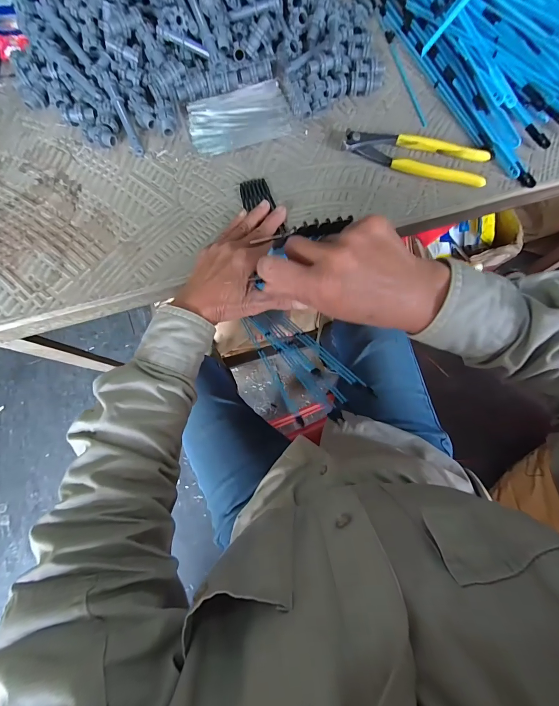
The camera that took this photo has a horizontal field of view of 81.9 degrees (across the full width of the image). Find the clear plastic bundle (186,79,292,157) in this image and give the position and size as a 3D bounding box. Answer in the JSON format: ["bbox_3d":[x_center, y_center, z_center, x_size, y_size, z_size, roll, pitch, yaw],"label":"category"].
[{"bbox_3d":[-0.050,-0.291,0.399,0.121,0.008,0.078,-18,79,-2],"label":"clear plastic bundle"}]

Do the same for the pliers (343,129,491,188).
[{"bbox_3d":[0.160,-0.236,0.380,0.162,0.015,0.047,19,80,5],"label":"pliers"}]

